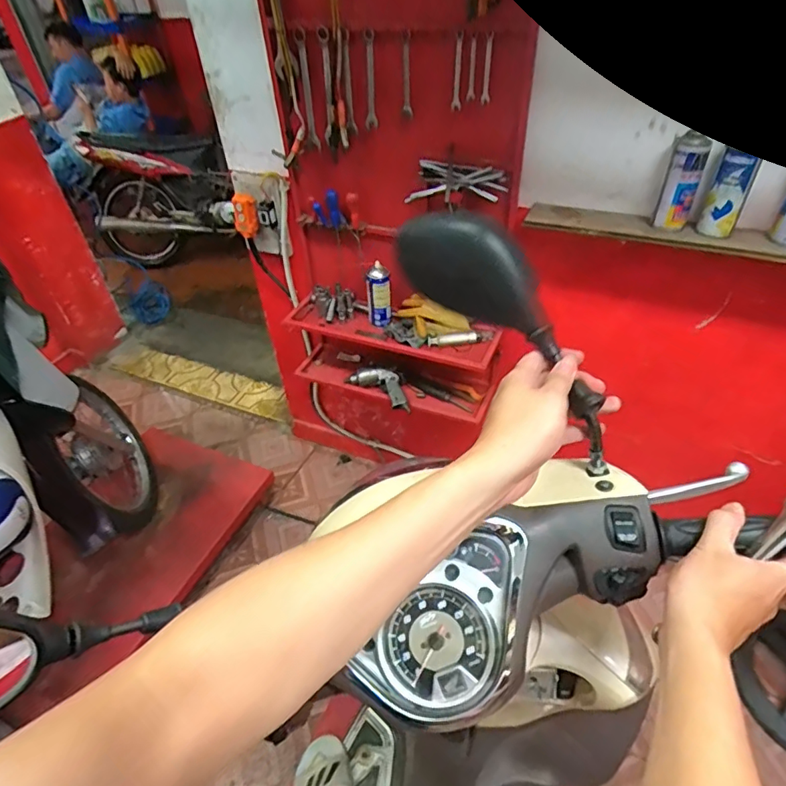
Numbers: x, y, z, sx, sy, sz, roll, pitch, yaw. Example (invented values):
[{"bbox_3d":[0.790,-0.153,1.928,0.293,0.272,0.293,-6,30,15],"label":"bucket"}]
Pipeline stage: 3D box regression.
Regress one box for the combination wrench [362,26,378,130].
[{"bbox_3d":[-0.047,-0.661,1.097,0.026,0.181,0.006,8,44,10],"label":"combination wrench"}]

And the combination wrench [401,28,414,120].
[{"bbox_3d":[0.030,-0.647,1.058,0.023,0.158,0.008,14,46,19],"label":"combination wrench"}]

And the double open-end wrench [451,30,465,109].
[{"bbox_3d":[0.129,-0.635,1.026,0.021,0.130,0.007,1,43,5],"label":"double open-end wrench"}]

